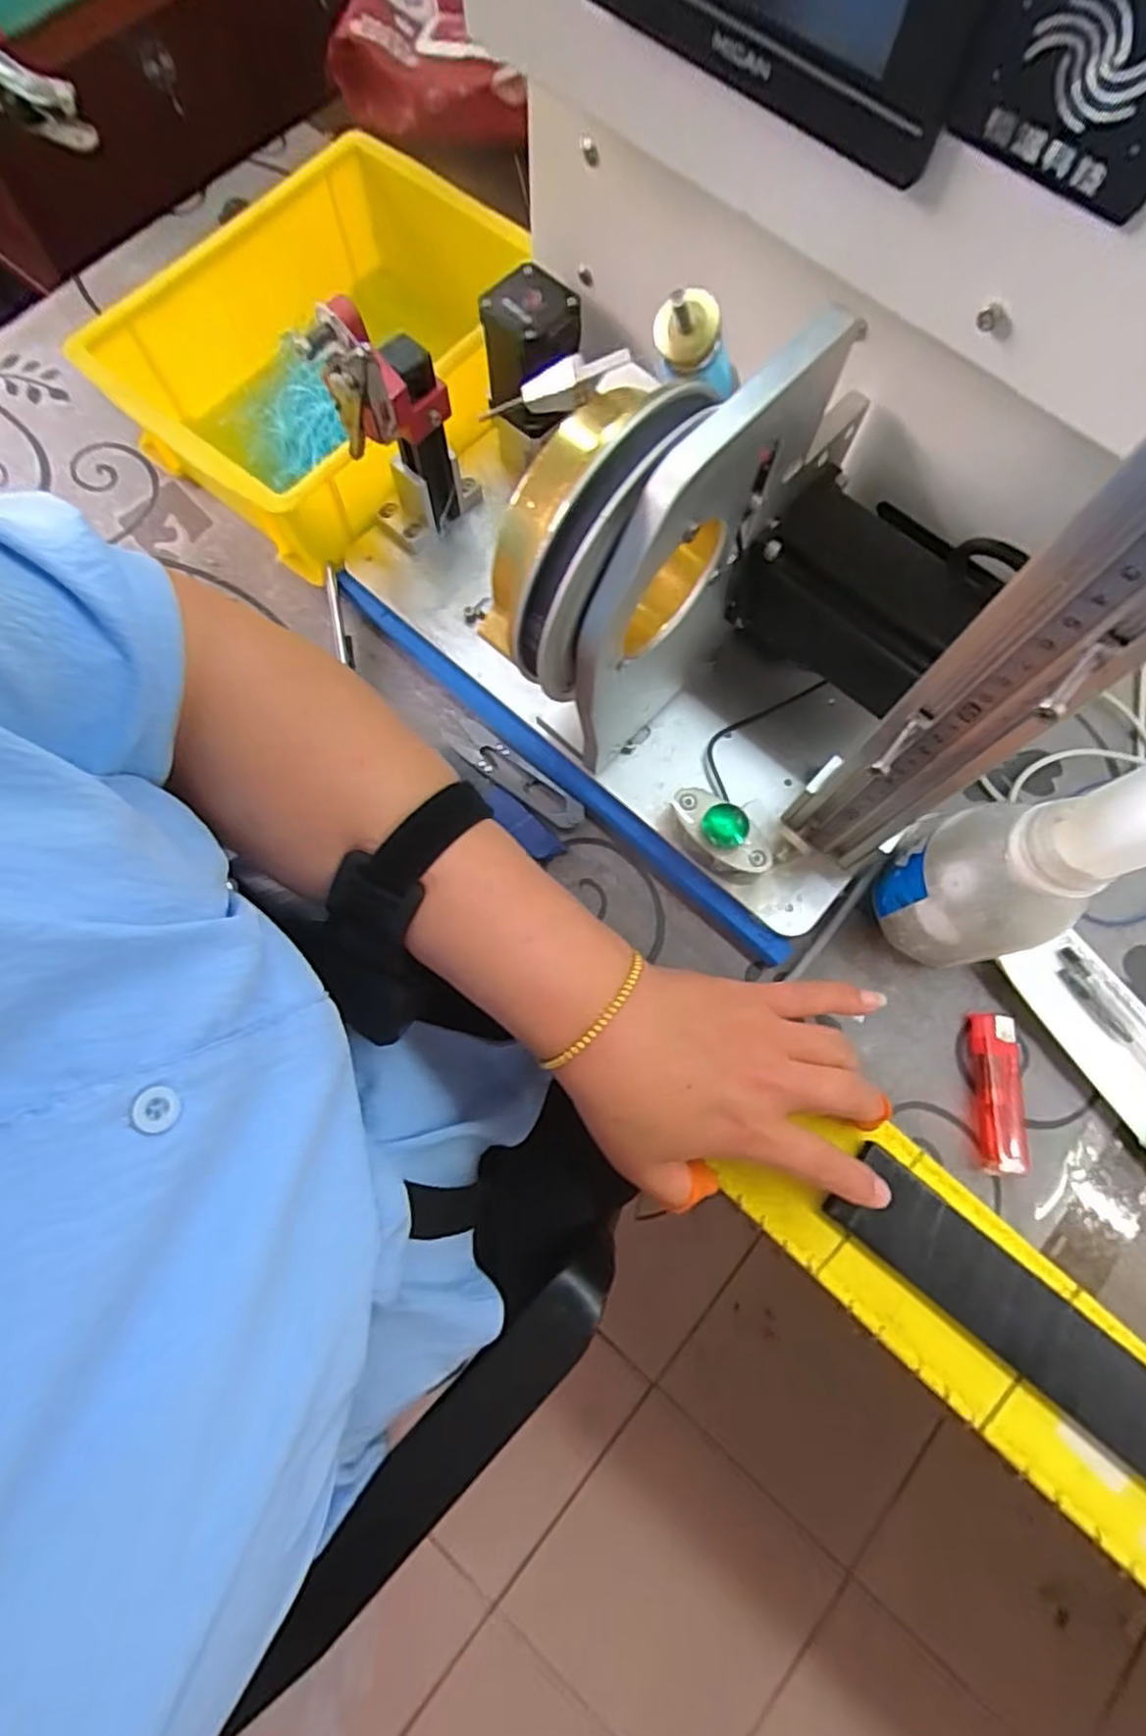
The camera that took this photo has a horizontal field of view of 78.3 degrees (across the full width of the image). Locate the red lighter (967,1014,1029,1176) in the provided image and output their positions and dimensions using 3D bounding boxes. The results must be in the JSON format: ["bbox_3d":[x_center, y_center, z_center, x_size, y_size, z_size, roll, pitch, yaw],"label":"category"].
[{"bbox_3d":[0.221,0.116,0.364,0.024,0.013,0.078,1,74,0],"label":"red lighter"}]

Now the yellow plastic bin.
[{"bbox_3d":[-0.151,-0.337,0.460,0.206,0.079,0.273,33,77,9],"label":"yellow plastic bin"}]

